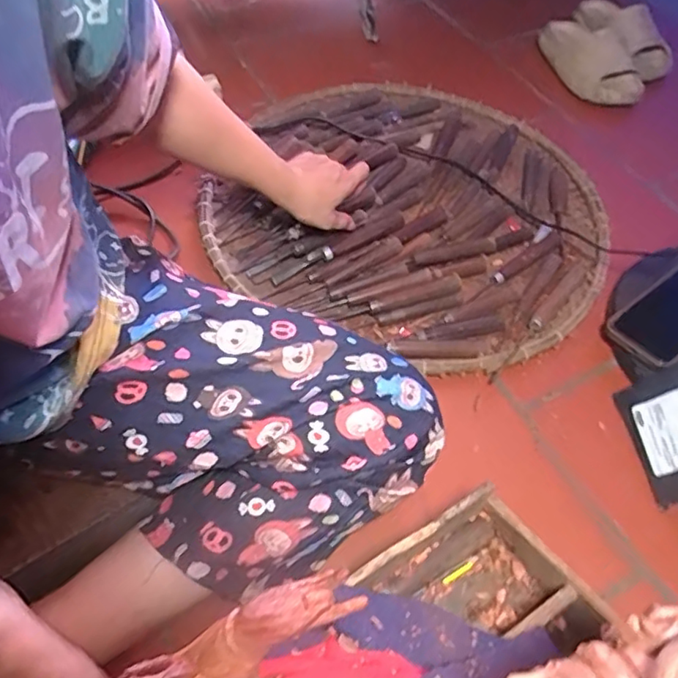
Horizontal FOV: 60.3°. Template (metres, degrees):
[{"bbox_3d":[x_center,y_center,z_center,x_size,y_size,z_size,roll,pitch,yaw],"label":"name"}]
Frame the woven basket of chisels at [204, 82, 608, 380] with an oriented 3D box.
[{"bbox_3d":[0.095,-0.176,0.765,0.477,0.049,0.440,1,55,-2],"label":"woven basket of chisels"}]

